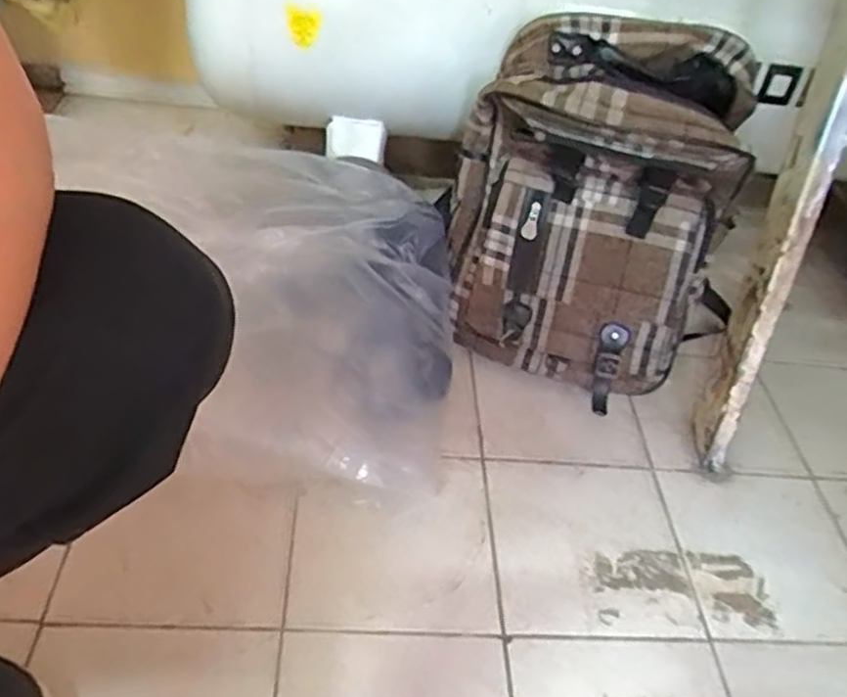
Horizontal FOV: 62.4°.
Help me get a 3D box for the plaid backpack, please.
[{"bbox_3d":[0.192,-0.177,0.823,0.321,0.353,0.270,25,45,15],"label":"plaid backpack"}]

